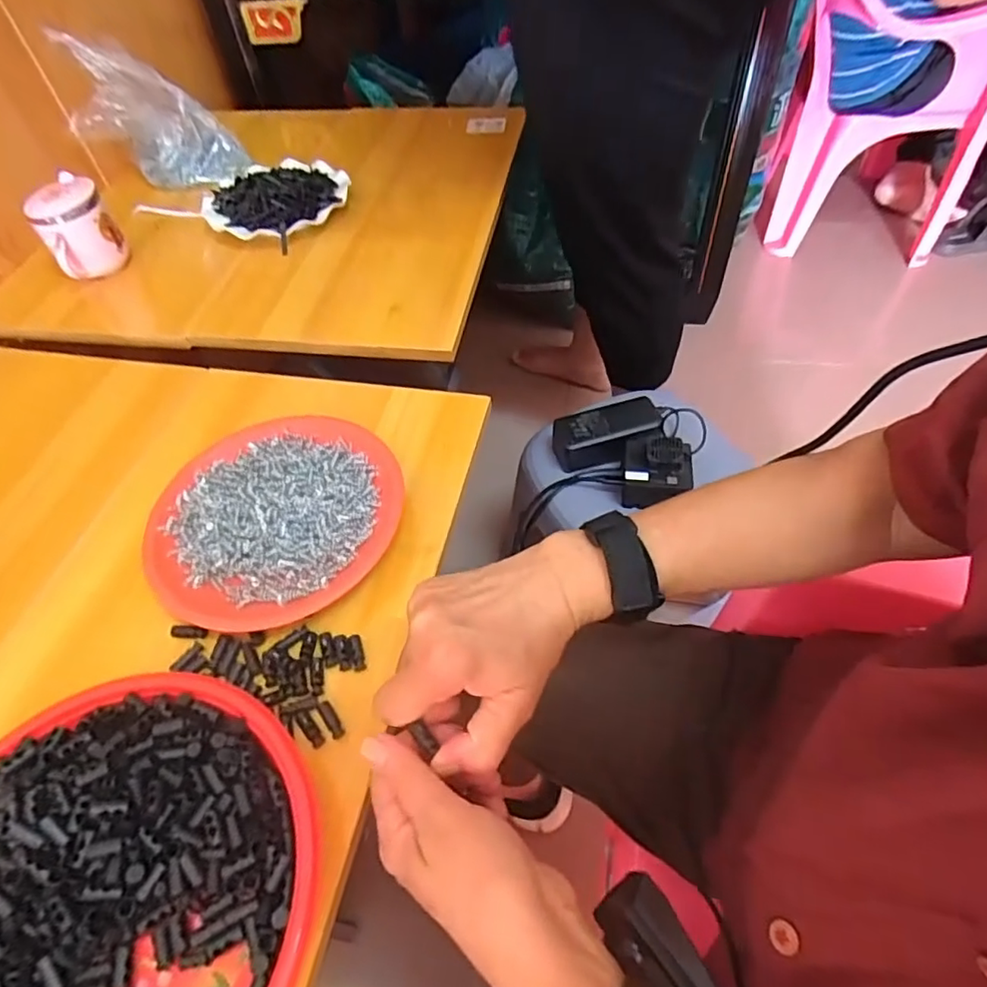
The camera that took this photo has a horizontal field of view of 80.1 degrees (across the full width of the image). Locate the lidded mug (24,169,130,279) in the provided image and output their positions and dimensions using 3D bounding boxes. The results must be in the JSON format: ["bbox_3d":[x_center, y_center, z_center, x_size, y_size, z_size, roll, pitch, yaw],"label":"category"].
[{"bbox_3d":[-0.492,-0.310,0.705,0.079,0.105,0.074,-31,57,-17],"label":"lidded mug"}]

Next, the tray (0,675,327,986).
[{"bbox_3d":[-0.215,0.218,0.309,0.232,0.035,0.227,-5,53,1],"label":"tray"}]

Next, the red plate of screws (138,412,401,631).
[{"bbox_3d":[-0.170,0.018,0.463,0.175,0.026,0.190,-2,54,3],"label":"red plate of screws"}]

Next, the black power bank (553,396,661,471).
[{"bbox_3d":[0.140,-0.072,0.735,0.134,0.046,0.065,-14,54,-5],"label":"black power bank"}]

